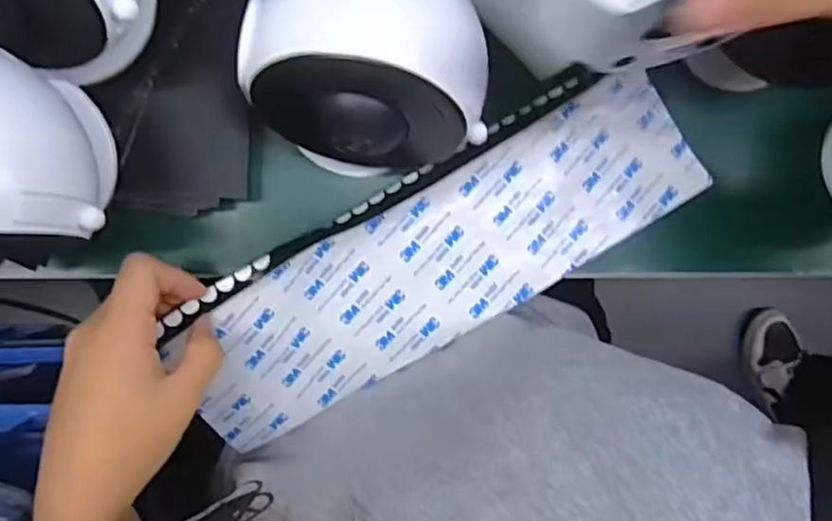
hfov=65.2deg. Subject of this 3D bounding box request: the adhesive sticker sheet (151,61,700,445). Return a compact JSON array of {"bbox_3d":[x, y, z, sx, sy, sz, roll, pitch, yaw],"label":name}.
[{"bbox_3d":[0.016,-0.005,0.375,0.318,0.028,0.104,-31,111,-4],"label":"adhesive sticker sheet"}]

